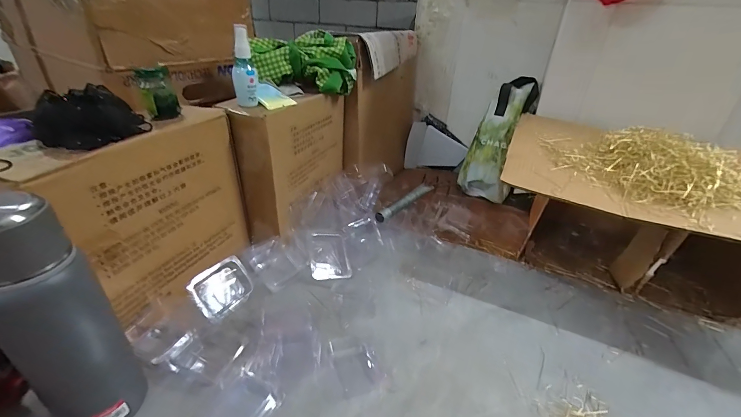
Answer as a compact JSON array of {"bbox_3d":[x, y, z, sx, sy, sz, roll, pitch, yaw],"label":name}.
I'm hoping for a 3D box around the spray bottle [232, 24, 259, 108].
[{"bbox_3d":[-0.199,-0.221,0.534,0.036,0.115,0.032,-8,32,-17],"label":"spray bottle"}]

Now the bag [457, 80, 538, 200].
[{"bbox_3d":[0.333,-0.181,0.865,0.127,0.323,0.078,25,12,31],"label":"bag"}]

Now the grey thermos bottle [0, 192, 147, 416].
[{"bbox_3d":[-0.297,0.120,0.326,0.062,0.270,0.081,20,35,25],"label":"grey thermos bottle"}]

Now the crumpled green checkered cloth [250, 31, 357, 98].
[{"bbox_3d":[-0.127,-0.286,0.668,0.198,0.091,0.099,-2,31,-8],"label":"crumpled green checkered cloth"}]

